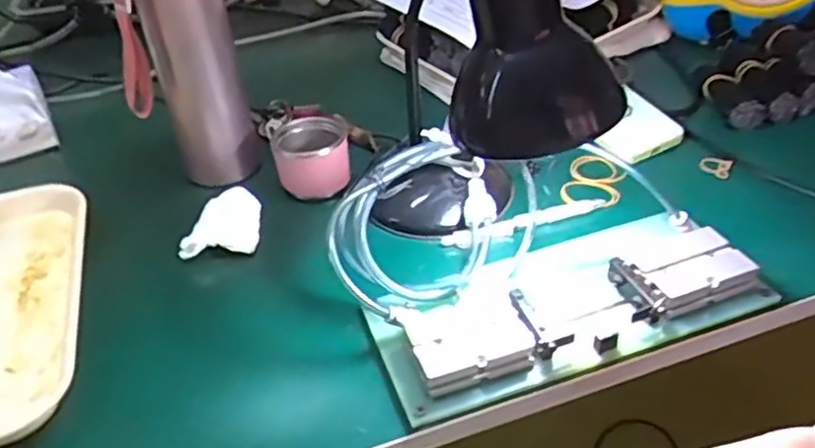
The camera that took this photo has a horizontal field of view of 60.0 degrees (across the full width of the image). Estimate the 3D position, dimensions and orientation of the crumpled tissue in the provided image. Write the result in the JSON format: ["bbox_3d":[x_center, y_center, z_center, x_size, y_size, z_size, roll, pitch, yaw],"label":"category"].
[{"bbox_3d":[-0.163,0.002,0.624,0.068,0.032,0.076,-12,39,-9],"label":"crumpled tissue"}]

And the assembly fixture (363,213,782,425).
[{"bbox_3d":[0.112,0.056,0.515,0.269,0.039,0.108,-15,40,-13],"label":"assembly fixture"}]

